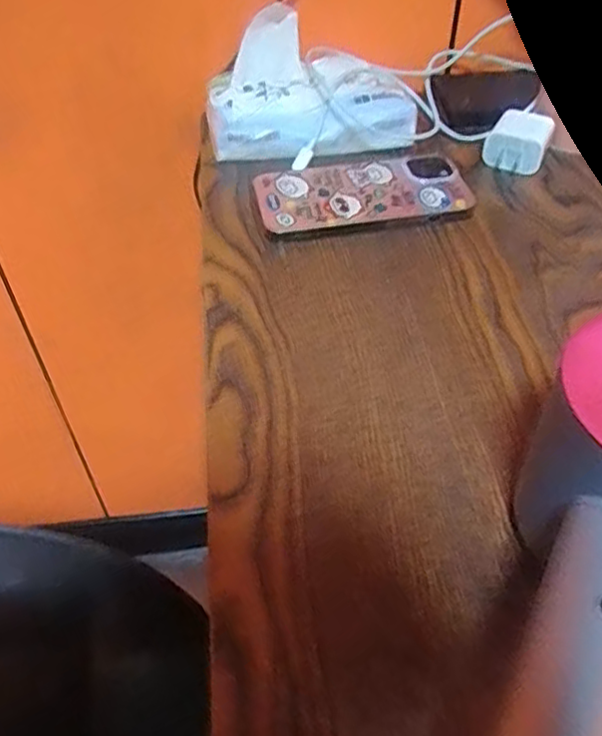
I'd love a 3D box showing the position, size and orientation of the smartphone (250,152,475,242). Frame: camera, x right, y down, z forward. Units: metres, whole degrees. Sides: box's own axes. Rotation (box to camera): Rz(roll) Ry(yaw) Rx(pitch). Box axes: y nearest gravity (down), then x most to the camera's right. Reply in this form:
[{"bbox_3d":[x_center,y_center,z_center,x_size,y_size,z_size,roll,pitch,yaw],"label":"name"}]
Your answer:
[{"bbox_3d":[0.042,-0.119,0.452,0.143,0.017,0.071,-12,49,-9],"label":"smartphone"}]

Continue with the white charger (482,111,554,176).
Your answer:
[{"bbox_3d":[0.160,-0.165,0.484,0.042,0.031,0.045,18,50,16],"label":"white charger"}]

